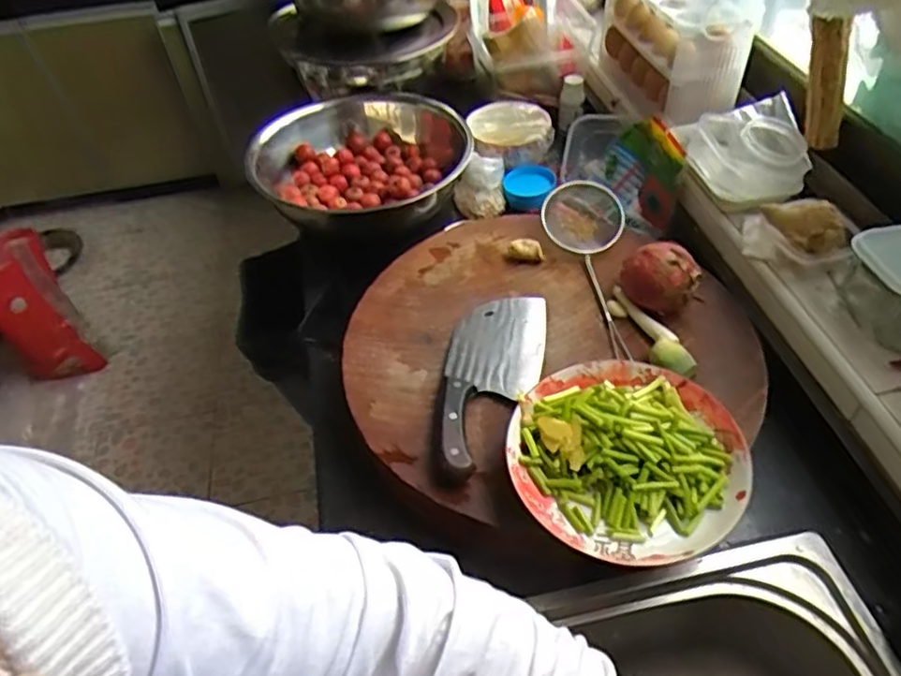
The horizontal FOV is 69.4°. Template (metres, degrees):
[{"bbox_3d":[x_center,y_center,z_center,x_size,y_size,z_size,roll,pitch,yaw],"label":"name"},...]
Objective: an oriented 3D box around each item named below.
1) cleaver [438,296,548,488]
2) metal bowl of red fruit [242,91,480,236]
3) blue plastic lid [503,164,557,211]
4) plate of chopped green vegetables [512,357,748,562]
[{"bbox_3d":[0.044,0.039,0.651,0.098,0.019,0.236,2,48,8],"label":"cleaver"},{"bbox_3d":[-0.123,-0.245,0.900,0.282,0.082,0.269,-3,47,3],"label":"metal bowl of red fruit"},{"bbox_3d":[0.116,-0.221,0.944,0.067,0.034,0.080,7,49,12],"label":"blue plastic lid"},{"bbox_3d":[0.153,0.098,0.563,0.190,0.043,0.188,-3,47,3],"label":"plate of chopped green vegetables"}]

